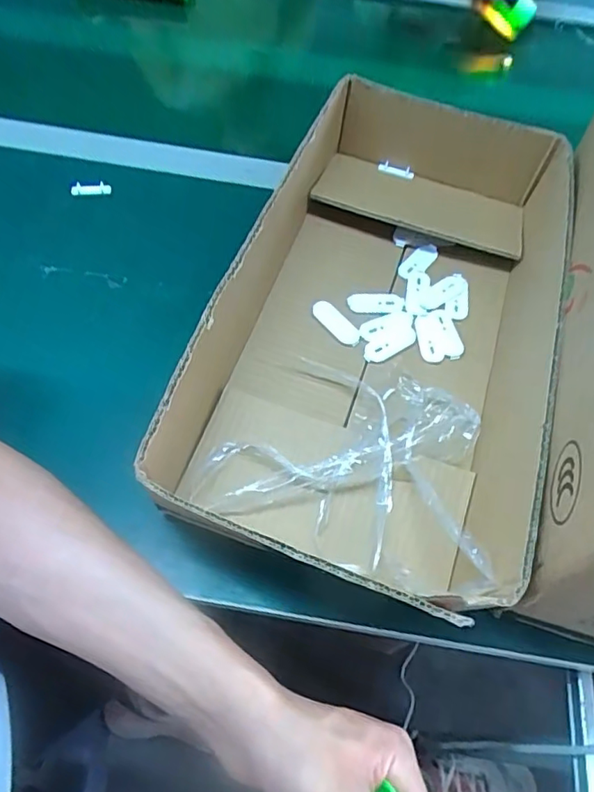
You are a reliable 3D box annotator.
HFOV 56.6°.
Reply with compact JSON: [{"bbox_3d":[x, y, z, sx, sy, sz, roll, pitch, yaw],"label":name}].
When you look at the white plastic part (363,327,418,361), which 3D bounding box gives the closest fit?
[{"bbox_3d":[0.078,-0.042,0.459,0.049,0.005,0.018,-24,64,-17],"label":"white plastic part"}]

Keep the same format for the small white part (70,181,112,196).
[{"bbox_3d":[-0.199,-0.200,0.532,0.037,0.008,0.010,-10,61,-10],"label":"small white part"}]

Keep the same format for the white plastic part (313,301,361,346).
[{"bbox_3d":[0.034,-0.063,0.470,0.048,0.008,0.017,43,65,6],"label":"white plastic part"}]

